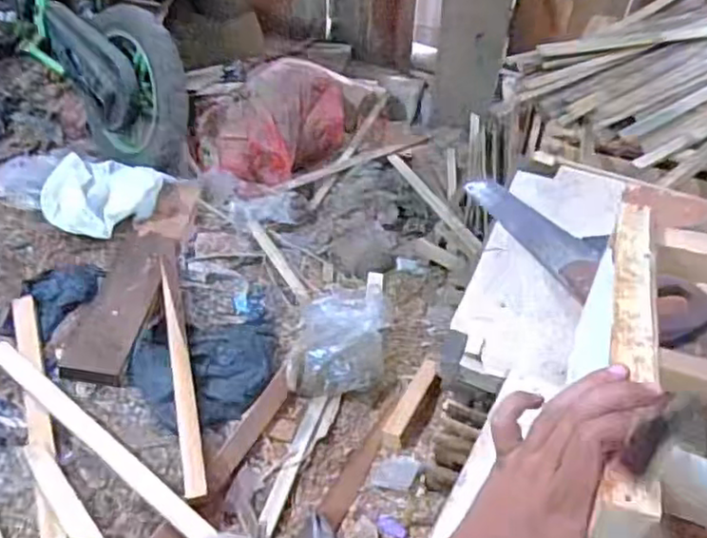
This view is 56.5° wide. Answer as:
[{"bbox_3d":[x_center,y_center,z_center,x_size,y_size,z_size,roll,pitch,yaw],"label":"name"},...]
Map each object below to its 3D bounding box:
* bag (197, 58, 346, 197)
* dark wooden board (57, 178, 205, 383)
[{"bbox_3d":[-0.191,-0.349,1.513,0.278,0.146,0.364,27,51,22],"label":"bag"},{"bbox_3d":[-0.404,-0.020,1.239,0.121,0.015,0.544,4,46,2],"label":"dark wooden board"}]

